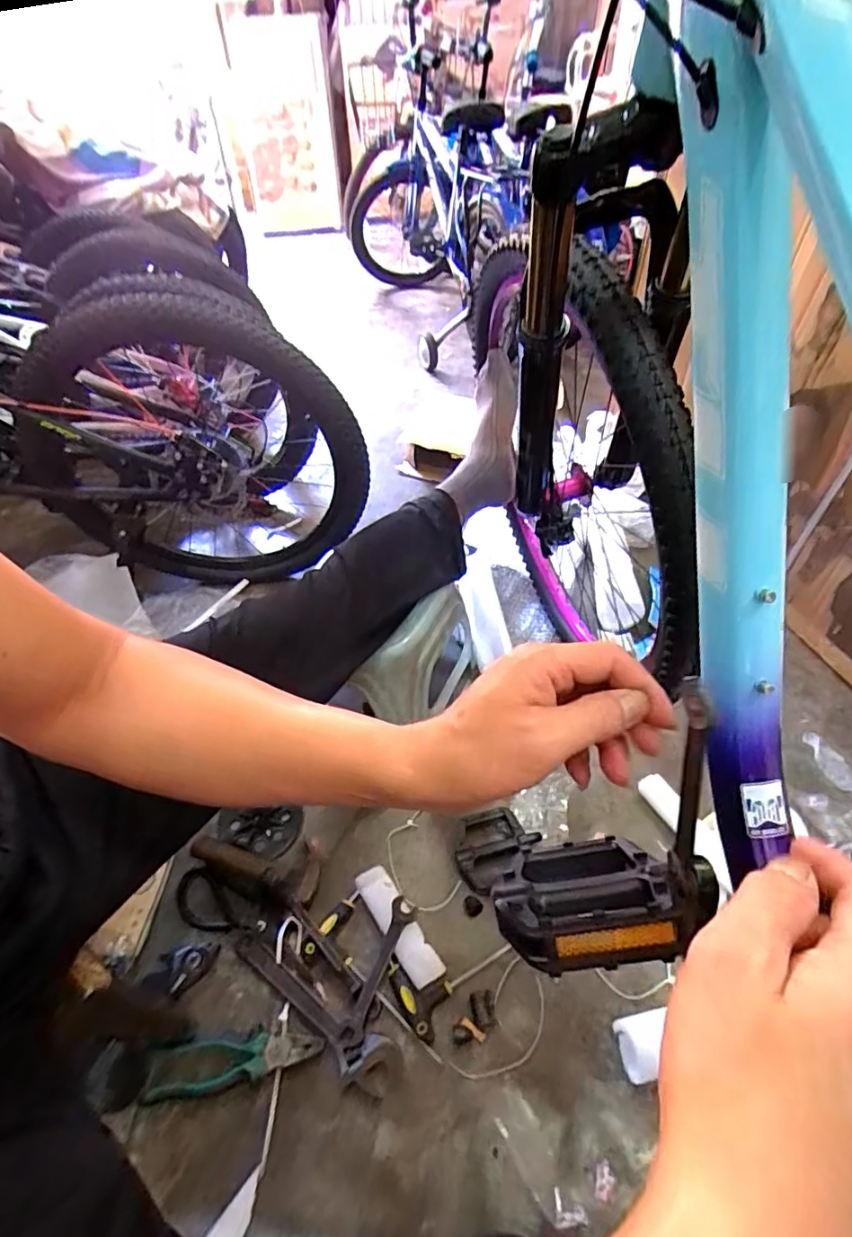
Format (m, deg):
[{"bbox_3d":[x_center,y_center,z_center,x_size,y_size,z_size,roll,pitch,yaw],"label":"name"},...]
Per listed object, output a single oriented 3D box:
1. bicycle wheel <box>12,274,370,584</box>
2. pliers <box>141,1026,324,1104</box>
[{"bbox_3d":[-0.386,-0.238,0.920,0.572,0.520,0.117,-1,48,1],"label":"bicycle wheel"},{"bbox_3d":[-0.212,0.491,0.624,0.186,0.016,0.049,-7,48,-5],"label":"pliers"}]

